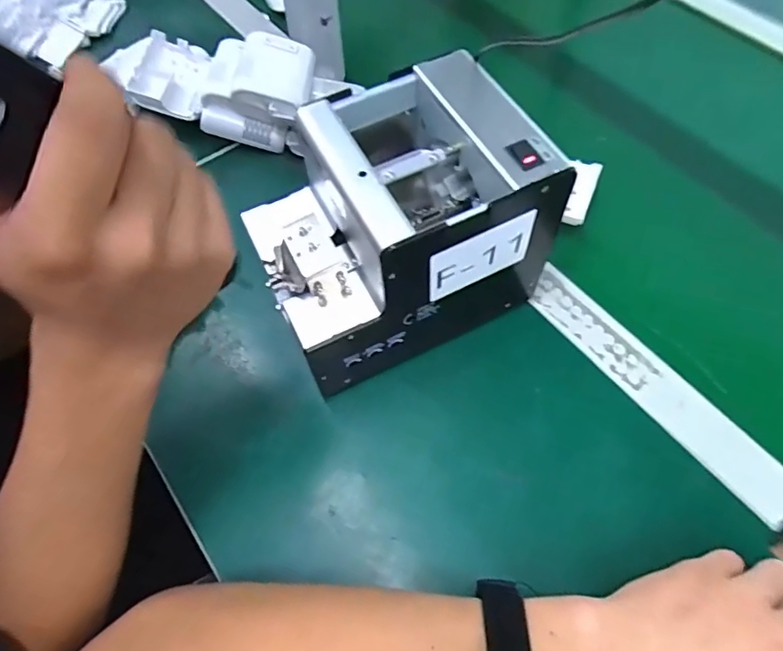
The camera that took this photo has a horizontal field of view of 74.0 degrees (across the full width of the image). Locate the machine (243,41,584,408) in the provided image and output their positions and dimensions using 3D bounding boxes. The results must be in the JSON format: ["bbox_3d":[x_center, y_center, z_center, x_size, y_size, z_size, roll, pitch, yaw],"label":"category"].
[{"bbox_3d":[-0.001,-0.067,0.367,0.175,0.152,0.135,-24,63,-10],"label":"machine"}]

